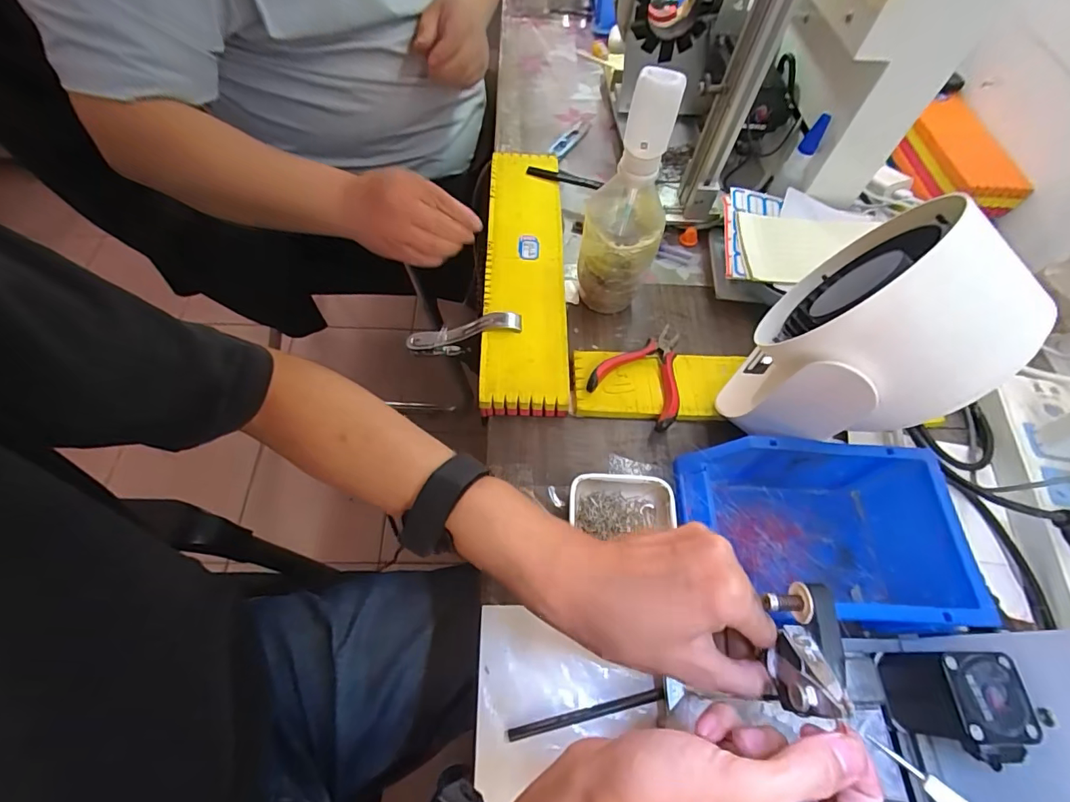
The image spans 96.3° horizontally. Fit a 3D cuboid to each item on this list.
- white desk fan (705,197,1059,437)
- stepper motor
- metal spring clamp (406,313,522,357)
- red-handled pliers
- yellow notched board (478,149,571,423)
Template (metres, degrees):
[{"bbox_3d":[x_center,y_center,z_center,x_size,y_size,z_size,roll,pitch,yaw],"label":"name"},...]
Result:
[{"bbox_3d":[0.247,-0.044,0.364,0.126,0.200,0.158,35,65,16],"label":"white desk fan"},{"bbox_3d":[0.240,0.174,0.277,0.043,0.068,0.050,2,61,-3],"label":"stepper motor"},{"bbox_3d":[-0.069,-0.065,0.482,0.116,0.044,0.020,-13,61,20],"label":"metal spring clamp"},{"bbox_3d":[0.111,-0.031,0.451,0.082,0.021,0.101,33,64,13],"label":"red-handled pliers"},{"bbox_3d":[-0.011,-0.149,0.517,0.080,0.019,0.356,0,59,-1],"label":"yellow notched board"}]

